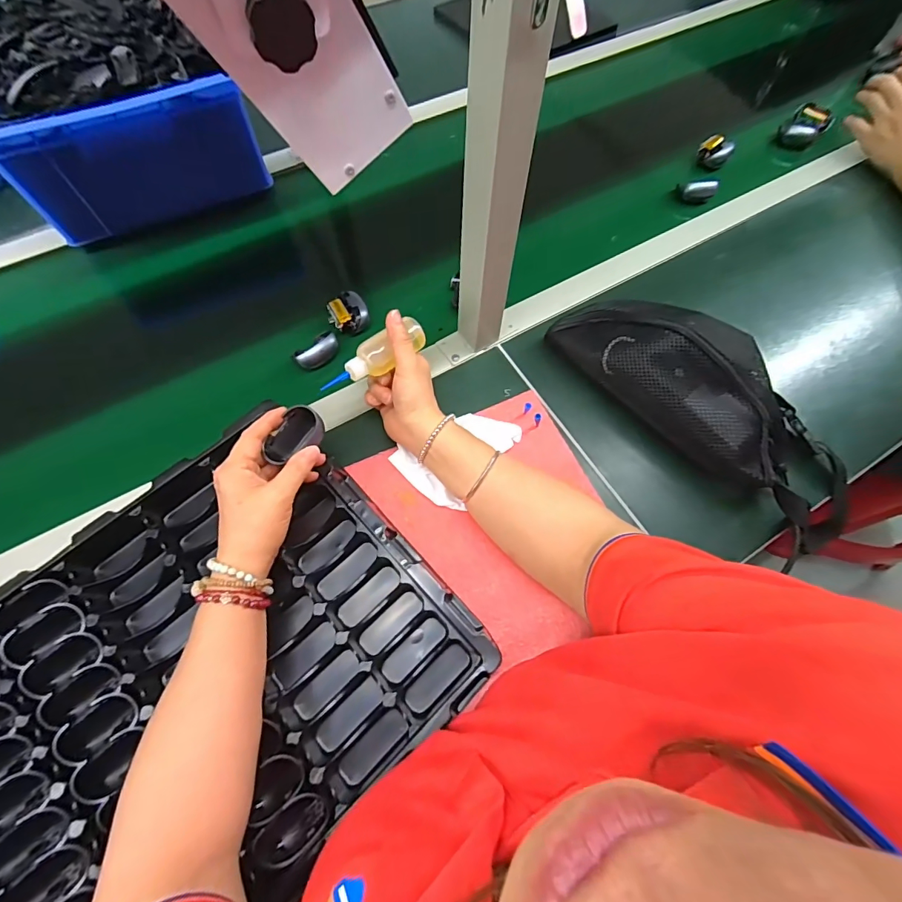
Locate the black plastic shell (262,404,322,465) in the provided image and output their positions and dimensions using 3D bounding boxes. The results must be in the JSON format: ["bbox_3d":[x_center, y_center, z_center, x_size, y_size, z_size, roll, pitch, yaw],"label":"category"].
[{"bbox_3d":[-0.139,-0.012,0.388,0.037,0.018,0.056,25,68,10],"label":"black plastic shell"}]

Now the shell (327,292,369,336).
[{"bbox_3d":[-0.126,-0.169,0.535,0.045,0.024,0.045,-20,68,-10],"label":"shell"}]

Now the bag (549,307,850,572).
[{"bbox_3d":[0.280,-0.056,0.458,0.129,0.087,0.355,-37,72,-16],"label":"bag"}]

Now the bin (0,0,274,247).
[{"bbox_3d":[-0.456,-0.483,0.594,0.281,0.155,0.326,-25,69,-12],"label":"bin"}]

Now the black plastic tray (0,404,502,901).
[{"bbox_3d":[-0.230,0.203,0.351,0.452,0.047,0.331,-42,73,-18],"label":"black plastic tray"}]

